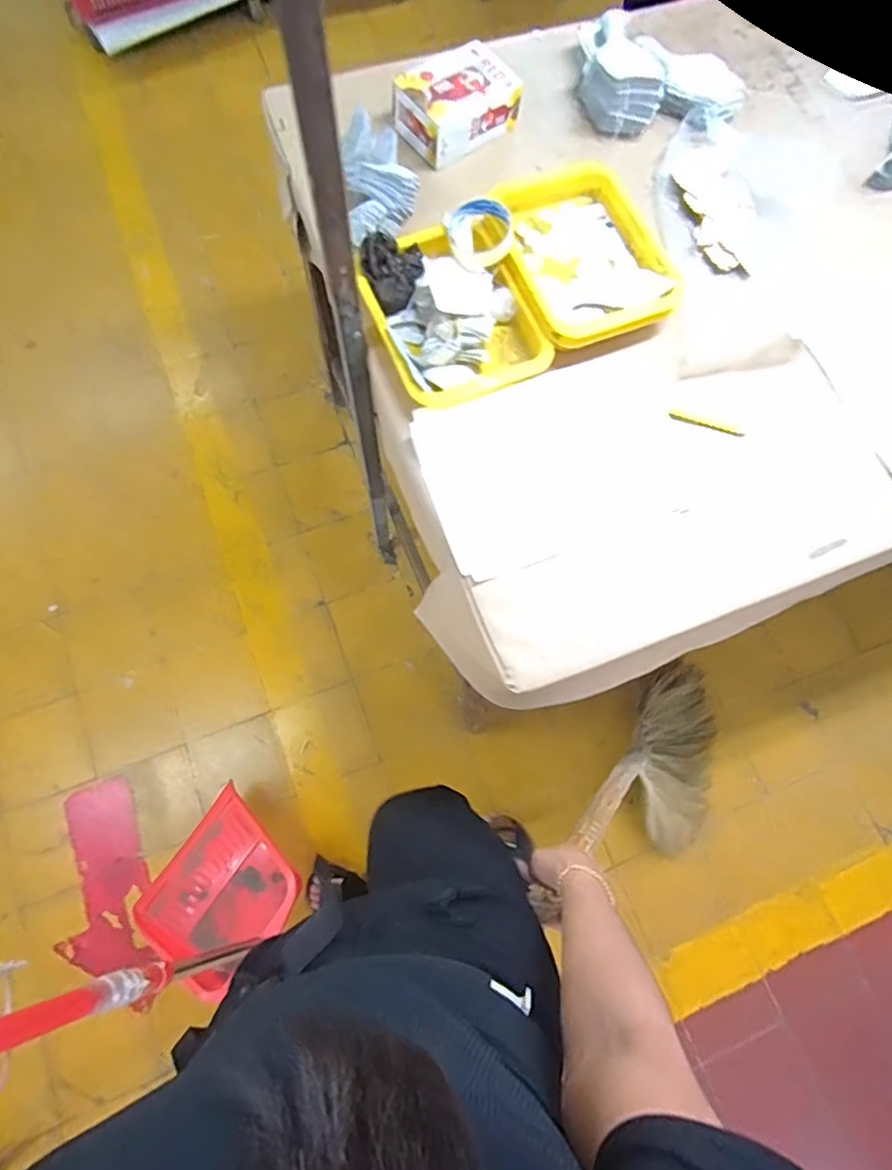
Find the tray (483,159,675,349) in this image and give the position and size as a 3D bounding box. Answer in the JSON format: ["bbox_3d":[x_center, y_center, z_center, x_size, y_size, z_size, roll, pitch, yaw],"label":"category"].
[{"bbox_3d":[0.179,-0.442,0.811,0.198,0.043,0.256,-25,76,-10],"label":"tray"}]

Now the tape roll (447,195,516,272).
[{"bbox_3d":[0.045,-0.462,0.789,0.091,0.034,0.101,3,73,-2],"label":"tape roll"}]

